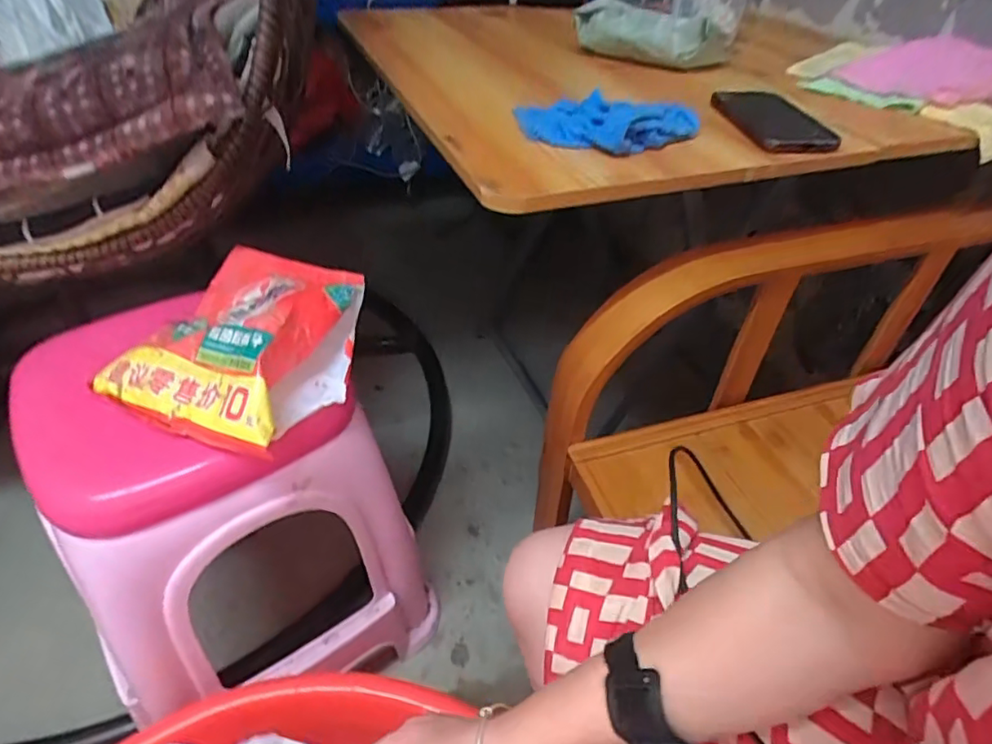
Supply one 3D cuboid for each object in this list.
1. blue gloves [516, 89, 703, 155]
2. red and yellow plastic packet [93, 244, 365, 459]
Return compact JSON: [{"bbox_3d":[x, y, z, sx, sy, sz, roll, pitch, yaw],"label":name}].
[{"bbox_3d":[0.109,-0.247,0.568,0.177,0.031,0.094,8,40,7],"label":"blue gloves"},{"bbox_3d":[-0.248,-0.035,0.581,0.212,0.087,0.214,18,42,18],"label":"red and yellow plastic packet"}]

